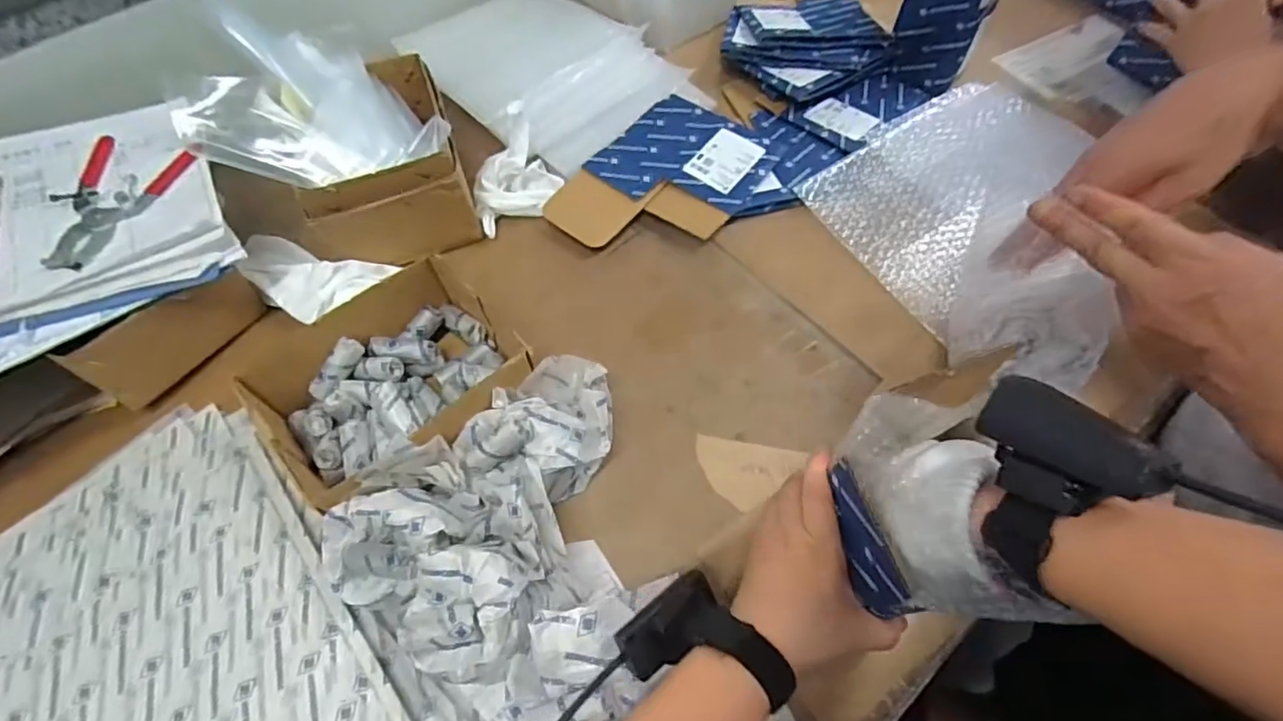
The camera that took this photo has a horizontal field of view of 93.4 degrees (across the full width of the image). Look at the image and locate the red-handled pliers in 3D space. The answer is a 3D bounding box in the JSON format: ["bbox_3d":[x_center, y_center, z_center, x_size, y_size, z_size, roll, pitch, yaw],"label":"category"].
[{"bbox_3d":[-0.486,-0.144,0.543,0.119,0.015,0.146,11,61,7],"label":"red-handled pliers"}]

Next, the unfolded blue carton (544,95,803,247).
[{"bbox_3d":[0.037,-0.187,0.669,0.189,0.023,0.228,40,76,19],"label":"unfolded blue carton"}]

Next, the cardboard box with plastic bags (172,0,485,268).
[{"bbox_3d":[-0.307,-0.231,0.620,0.207,0.159,0.229,-18,62,-10],"label":"cardboard box with plastic bags"}]

